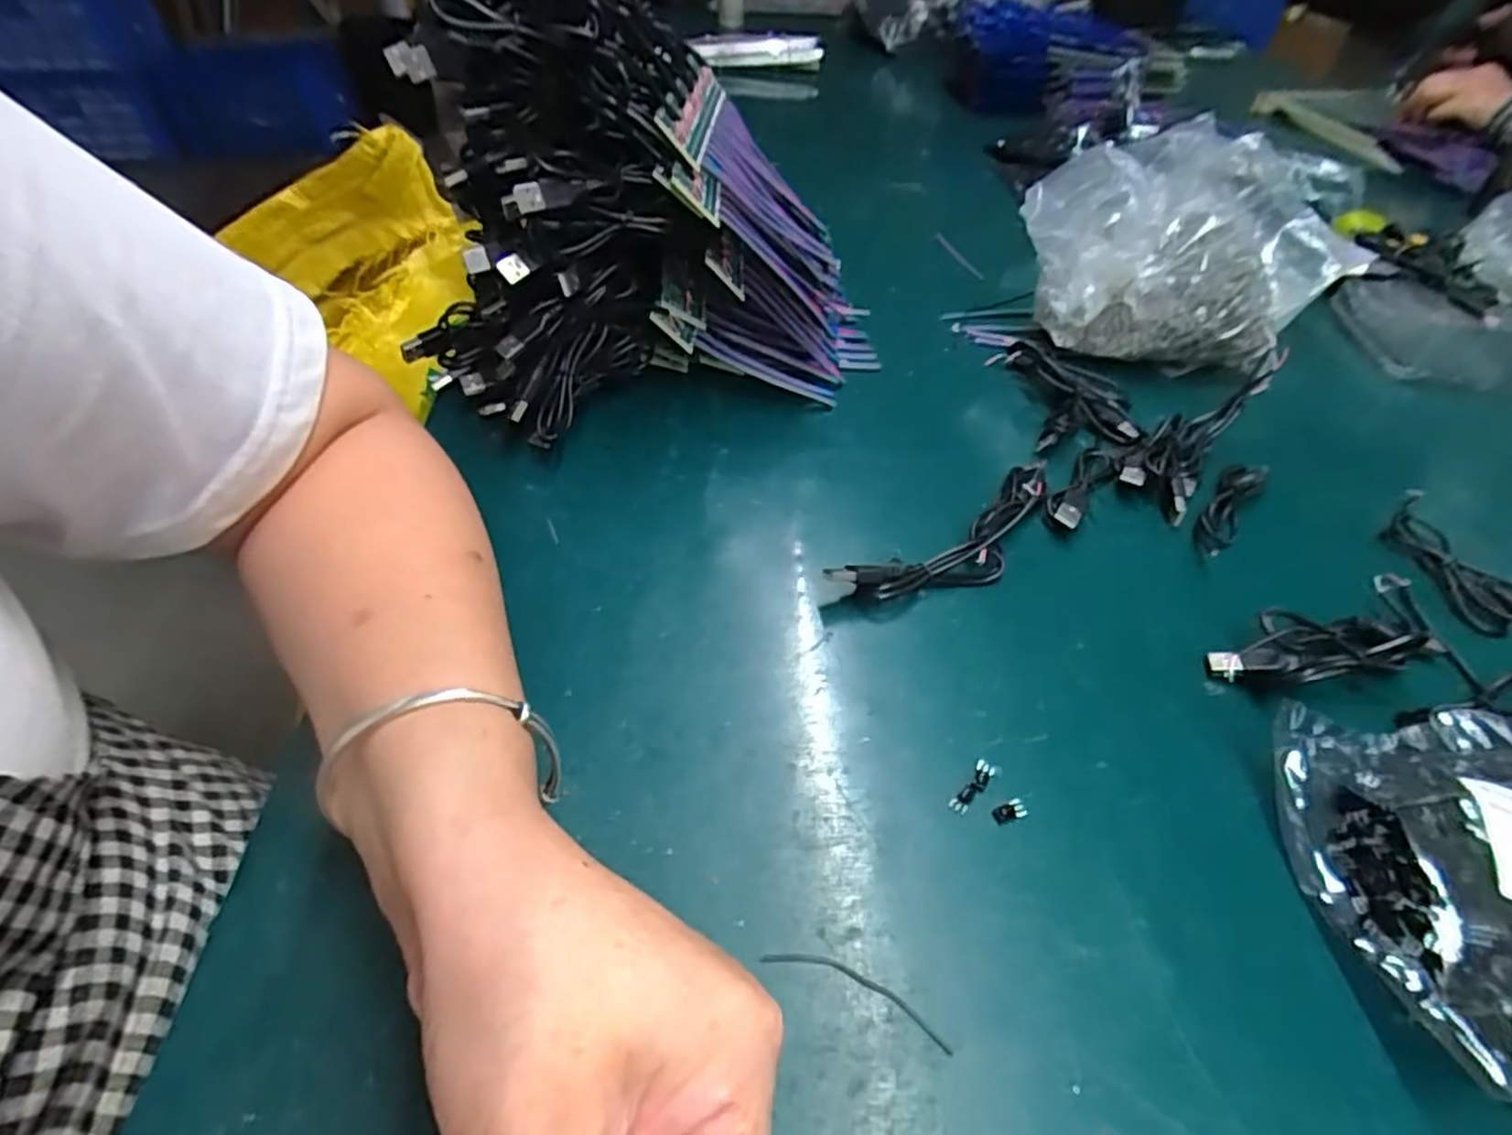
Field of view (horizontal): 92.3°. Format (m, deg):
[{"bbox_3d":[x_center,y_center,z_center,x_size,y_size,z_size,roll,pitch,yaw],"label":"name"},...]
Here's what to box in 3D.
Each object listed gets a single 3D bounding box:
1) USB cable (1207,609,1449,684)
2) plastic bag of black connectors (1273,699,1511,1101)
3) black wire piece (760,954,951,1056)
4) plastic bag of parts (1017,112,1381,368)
[{"bbox_3d":[0.262,0.037,0.330,0.110,0.024,0.033,-3,45,-6],"label":"USB cable"},{"bbox_3d":[0.267,0.105,0.251,0.137,0.034,0.135,5,45,2],"label":"plastic bag of black connectors"},{"bbox_3d":[0.032,0.133,0.229,0.061,0.004,0.010,19,47,16],"label":"black wire piece"},{"bbox_3d":[0.315,-0.229,0.534,0.273,0.112,0.161,-24,51,-25],"label":"plastic bag of parts"}]

